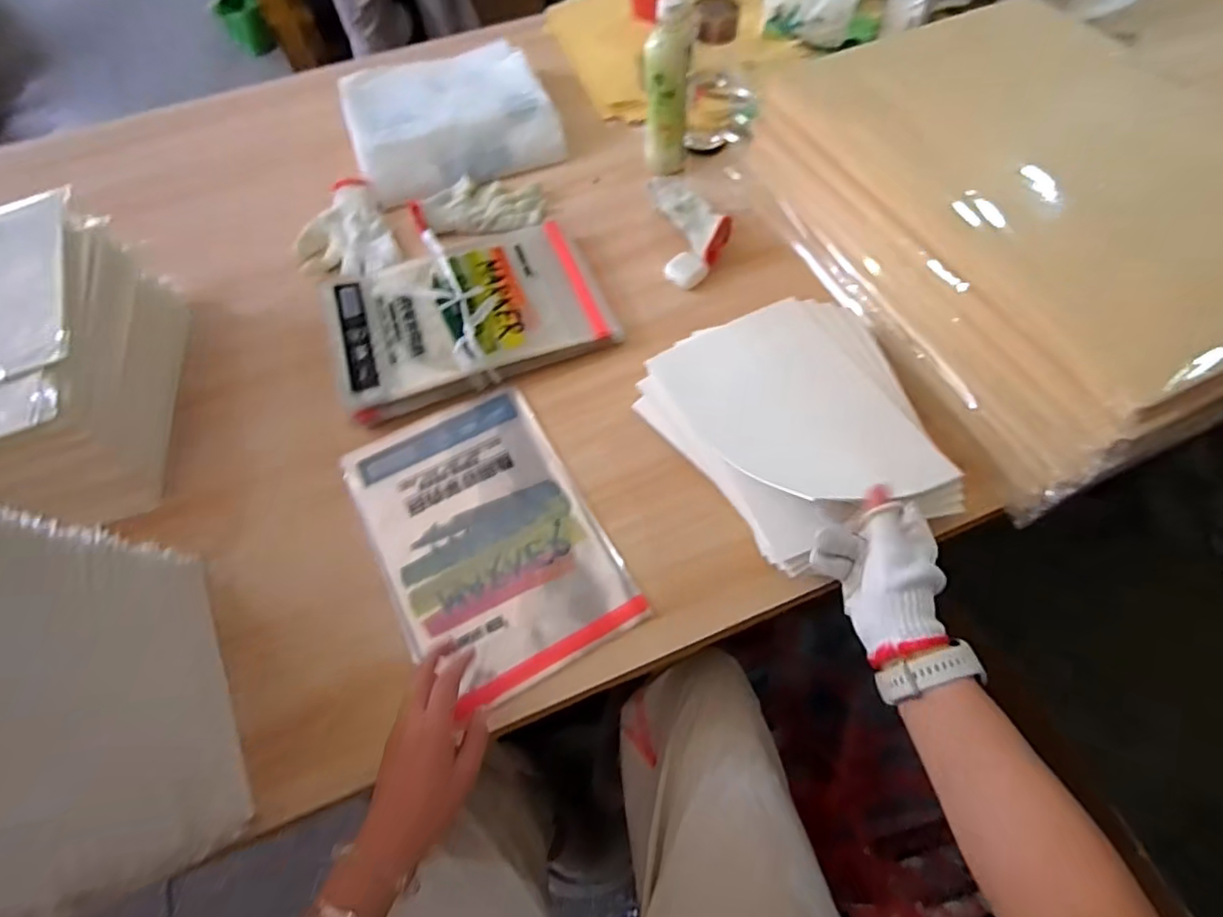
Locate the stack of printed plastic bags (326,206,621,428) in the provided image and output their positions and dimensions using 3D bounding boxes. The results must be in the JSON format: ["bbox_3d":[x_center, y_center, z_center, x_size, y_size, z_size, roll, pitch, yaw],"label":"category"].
[{"bbox_3d":[-0.189,-0.204,0.756,0.333,0.037,0.273,-19,62,-8],"label":"stack of printed plastic bags"}]

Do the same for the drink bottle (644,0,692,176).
[{"bbox_3d":[0.076,-0.508,0.819,0.061,0.203,0.059,2,61,4],"label":"drink bottle"}]

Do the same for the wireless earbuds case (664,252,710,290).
[{"bbox_3d":[0.098,-0.248,0.776,0.043,0.024,0.043,40,70,22],"label":"wireless earbuds case"}]

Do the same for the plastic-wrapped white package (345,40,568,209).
[{"bbox_3d":[-0.262,-0.554,0.949,0.309,0.067,0.316,-19,61,-7],"label":"plastic-wrapped white package"}]

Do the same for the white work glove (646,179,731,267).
[{"bbox_3d":[0.104,-0.344,0.815,0.055,0.031,0.195,-23,62,-10],"label":"white work glove"}]

